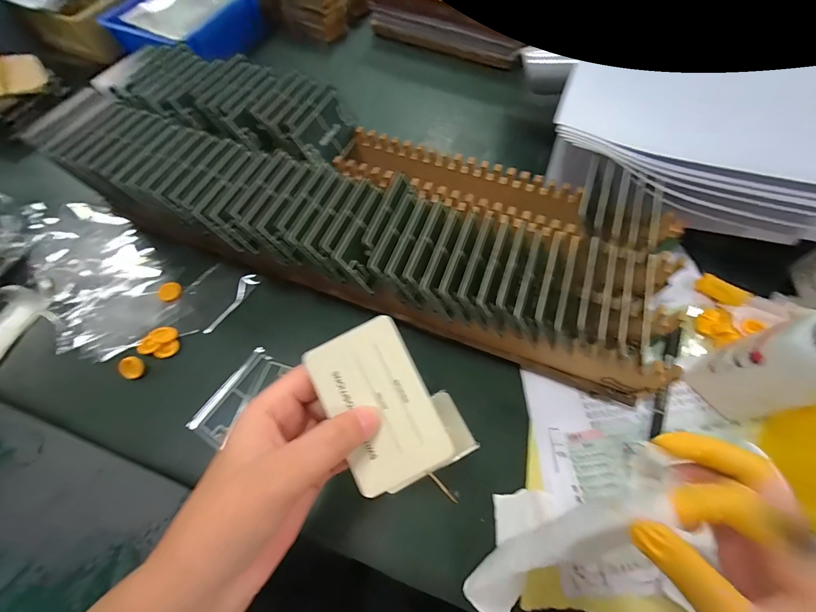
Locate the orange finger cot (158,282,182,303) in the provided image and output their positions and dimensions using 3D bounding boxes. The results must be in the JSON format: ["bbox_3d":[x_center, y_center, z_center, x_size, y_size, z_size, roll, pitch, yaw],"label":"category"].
[{"bbox_3d":[-0.247,-0.015,0.355,0.021,0.004,0.020,1,63,-1],"label":"orange finger cot"}]

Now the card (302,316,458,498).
[{"bbox_3d":[-0.016,0.054,0.188,0.055,0.004,0.086,-27,83,0],"label":"card"}]

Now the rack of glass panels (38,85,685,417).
[{"bbox_3d":[-0.041,-0.056,0.327,0.573,0.107,0.121,16,64,6],"label":"rack of glass panels"}]

